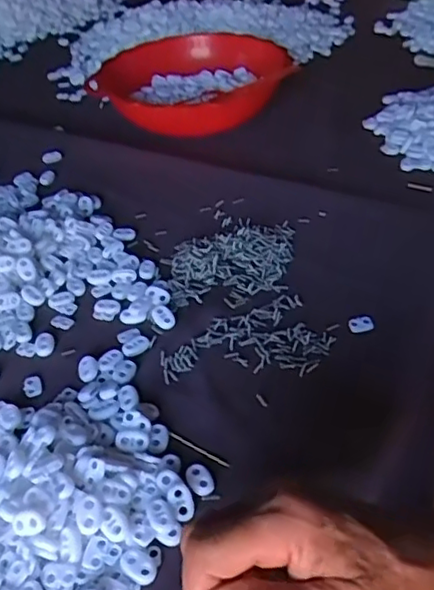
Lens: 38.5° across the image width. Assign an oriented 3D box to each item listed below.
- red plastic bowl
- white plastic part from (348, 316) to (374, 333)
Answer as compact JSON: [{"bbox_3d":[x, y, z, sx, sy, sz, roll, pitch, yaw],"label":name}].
[{"bbox_3d":[-0.033,-0.267,0.805,0.225,0.069,0.225,-4,40,3],"label":"red plastic bowl"},{"bbox_3d":[0.115,0.023,0.498,0.019,0.005,0.012,-13,40,-8],"label":"white plastic part"}]

